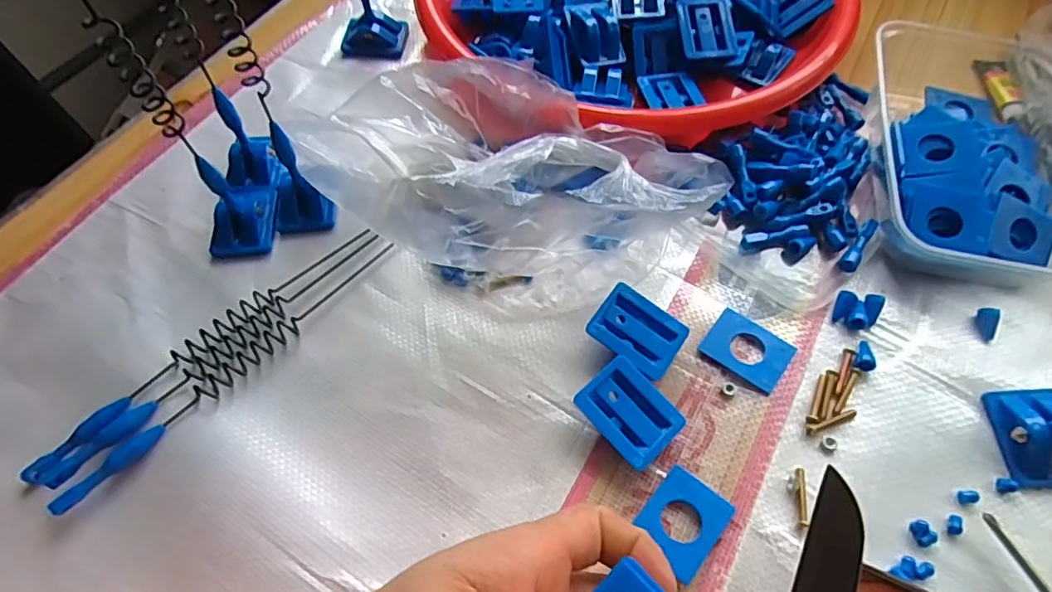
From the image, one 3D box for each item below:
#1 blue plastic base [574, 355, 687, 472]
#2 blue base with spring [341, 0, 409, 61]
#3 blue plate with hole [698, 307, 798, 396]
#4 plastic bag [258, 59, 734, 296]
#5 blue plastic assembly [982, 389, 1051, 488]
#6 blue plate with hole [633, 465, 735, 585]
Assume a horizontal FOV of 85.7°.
[{"bbox_3d":[0.049,0.056,0.270,0.036,0.017,0.045,-40,67,-19],"label":"blue plastic base"},{"bbox_3d":[-0.112,-0.219,0.360,0.048,0.132,0.044,-13,61,-6],"label":"blue base with spring"},{"bbox_3d":[0.114,0.028,0.291,0.041,0.006,0.031,36,67,19],"label":"blue plate with hole"},{"bbox_3d":[-0.021,-0.071,0.311,0.229,0.072,0.122,32,66,18],"label":"plastic bag"},{"bbox_3d":[0.238,0.057,0.249,0.033,0.043,0.043,2,61,2],"label":"blue plastic assembly"},{"bbox_3d":[0.069,0.099,0.250,0.032,0.008,0.038,36,67,19],"label":"blue plate with hole"}]

